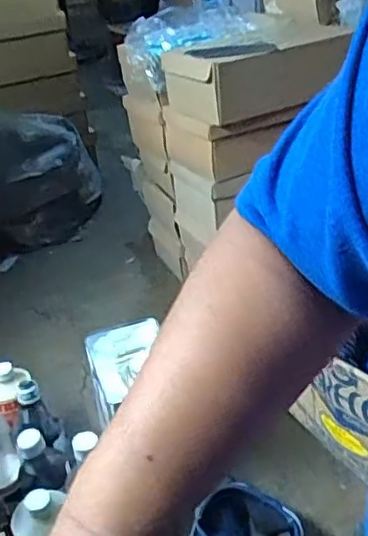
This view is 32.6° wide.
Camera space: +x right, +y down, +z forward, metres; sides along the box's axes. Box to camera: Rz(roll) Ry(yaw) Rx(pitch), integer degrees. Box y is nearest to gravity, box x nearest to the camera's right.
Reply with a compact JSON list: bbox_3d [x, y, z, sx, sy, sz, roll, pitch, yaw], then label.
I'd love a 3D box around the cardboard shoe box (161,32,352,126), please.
[{"bbox_3d":[0.109,-0.342,1.103,0.290,0.098,0.157,-21,34,-24],"label":"cardboard shoe box"}]

